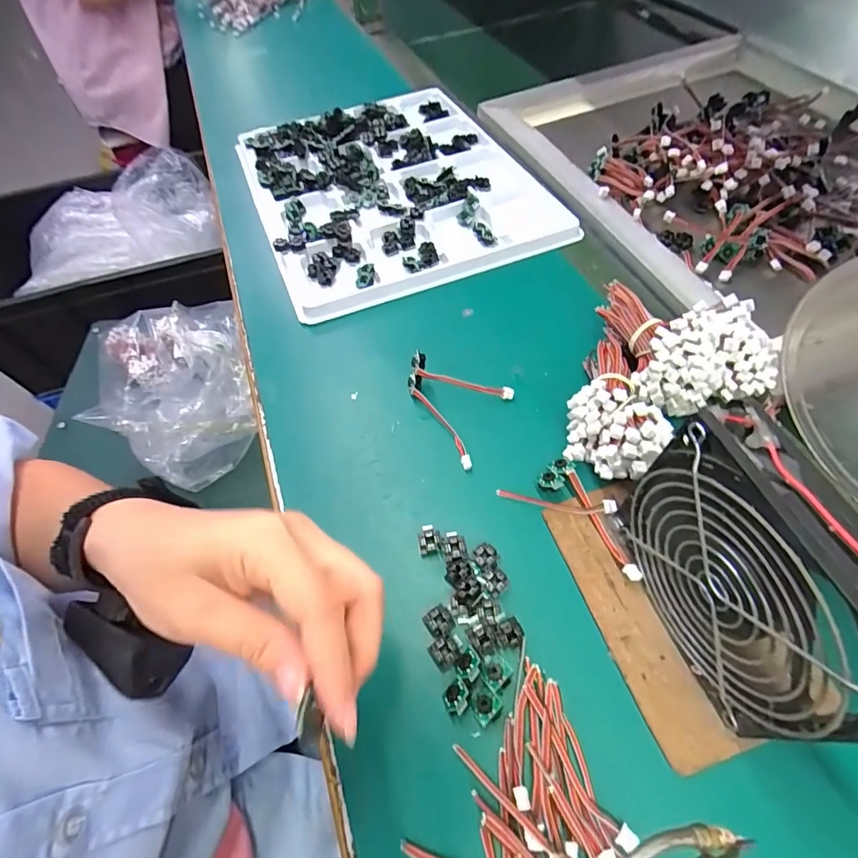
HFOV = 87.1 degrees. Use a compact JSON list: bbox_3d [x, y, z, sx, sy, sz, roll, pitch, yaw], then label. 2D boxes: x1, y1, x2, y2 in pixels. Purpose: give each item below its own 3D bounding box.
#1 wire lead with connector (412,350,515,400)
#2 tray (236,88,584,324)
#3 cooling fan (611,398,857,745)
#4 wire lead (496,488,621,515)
[{"bbox_3d":[0.026,-0.037,0.338,0.079,0.010,0.015,17,58,-4],"label":"wire lead with connector"},{"bbox_3d":[-0.046,-0.281,0.499,0.286,0.023,0.344,-21,58,-9],"label":"tray"},{"bbox_3d":[0.138,0.071,0.200,0.028,0.126,0.124,-15,57,-6],"label":"cooling fan"},{"bbox_3d":[0.081,0.047,0.289,0.073,0.007,0.012,7,57,8],"label":"wire lead"}]

